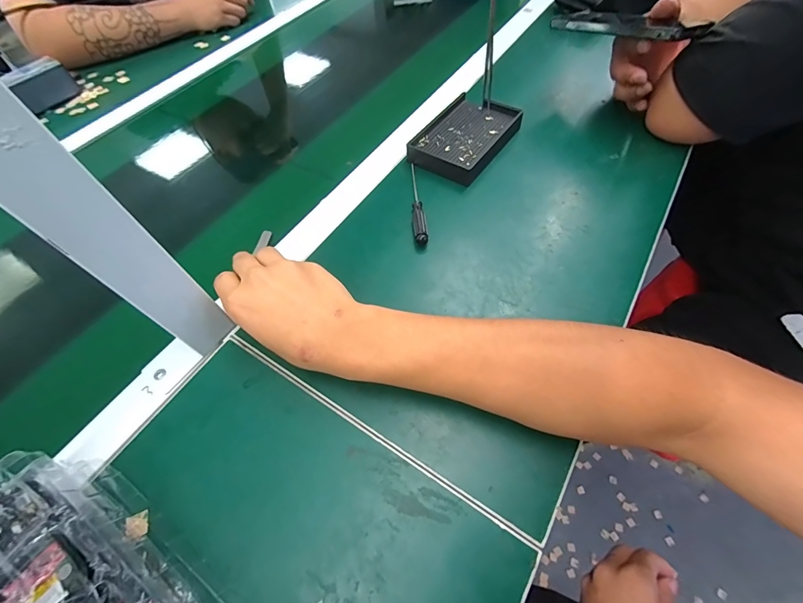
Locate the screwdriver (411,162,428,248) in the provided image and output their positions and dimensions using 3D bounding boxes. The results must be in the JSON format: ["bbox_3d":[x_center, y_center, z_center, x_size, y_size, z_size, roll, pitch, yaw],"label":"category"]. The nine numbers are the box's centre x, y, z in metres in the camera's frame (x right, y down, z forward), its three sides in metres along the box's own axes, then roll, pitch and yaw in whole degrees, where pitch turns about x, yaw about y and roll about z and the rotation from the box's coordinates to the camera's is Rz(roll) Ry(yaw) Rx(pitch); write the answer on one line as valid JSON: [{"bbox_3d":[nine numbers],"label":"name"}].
[{"bbox_3d":[0.016,-0.115,0.404,0.014,0.014,0.128,-7,57,2],"label":"screwdriver"}]

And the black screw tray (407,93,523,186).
[{"bbox_3d":[0.079,-0.210,0.456,0.096,0.023,0.134,29,65,22],"label":"black screw tray"}]

